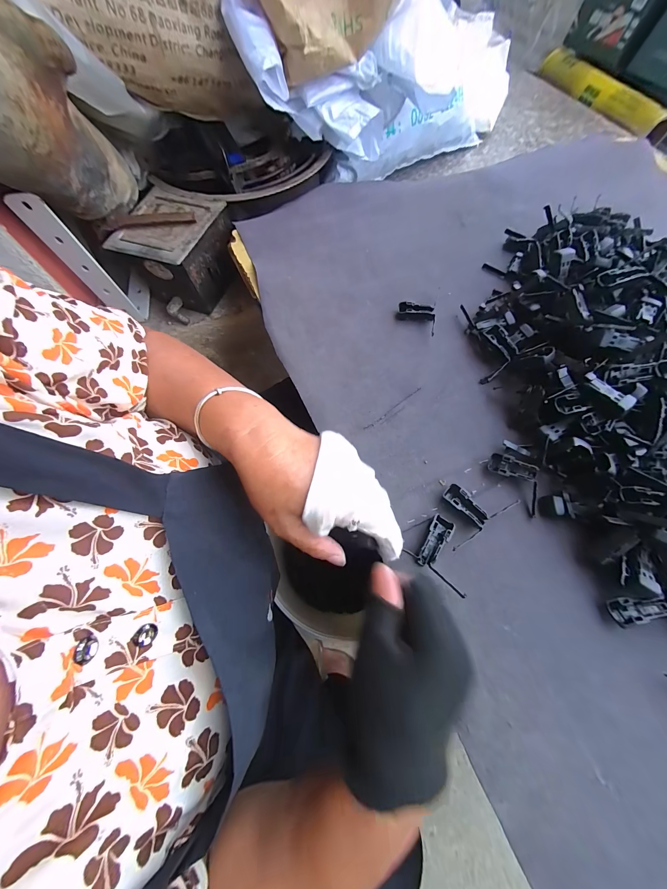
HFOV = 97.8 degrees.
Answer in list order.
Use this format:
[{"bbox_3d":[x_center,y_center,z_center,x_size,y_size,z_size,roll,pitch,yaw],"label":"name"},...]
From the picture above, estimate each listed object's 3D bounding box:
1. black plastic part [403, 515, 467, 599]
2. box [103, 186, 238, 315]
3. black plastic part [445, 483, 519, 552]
[{"bbox_3d":[0.104,0.100,0.272,0.058,0.015,0.050,35,70,12],"label":"black plastic part"},{"bbox_3d":[-0.250,-0.317,0.483,0.128,0.113,0.145,19,70,9],"label":"box"},{"bbox_3d":[0.139,0.060,0.290,0.085,0.014,0.052,-32,72,-15],"label":"black plastic part"}]

